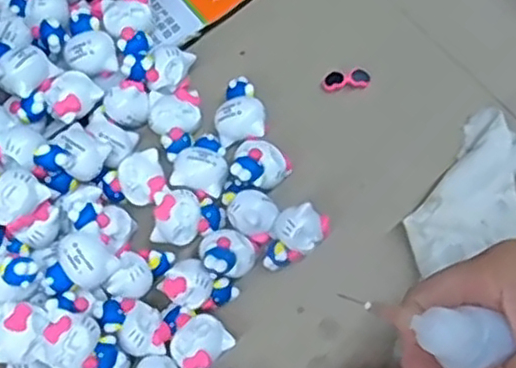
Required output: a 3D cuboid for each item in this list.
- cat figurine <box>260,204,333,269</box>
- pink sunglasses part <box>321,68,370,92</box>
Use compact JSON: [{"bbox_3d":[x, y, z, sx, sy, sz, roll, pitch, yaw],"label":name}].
[{"bbox_3d":[0.016,0.024,0.321,0.034,0.026,0.020,-33,72,-8],"label":"cat figurine"},{"bbox_3d":[0.045,-0.053,0.355,0.023,0.005,0.010,-4,70,2],"label":"pink sunglasses part"}]

